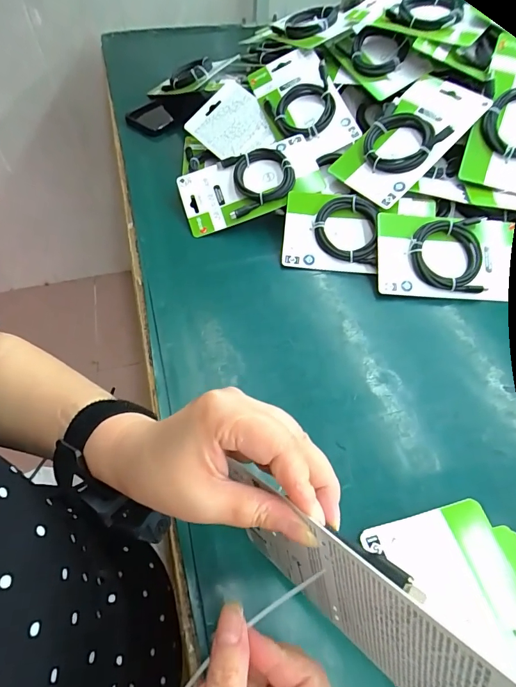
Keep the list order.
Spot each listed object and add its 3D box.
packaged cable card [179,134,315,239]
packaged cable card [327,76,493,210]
[{"bbox_3d":[-0.011,-0.208,0.514,0.182,0.020,0.091,-20,71,1],"label":"packaged cable card"},{"bbox_3d":[0.181,-0.251,0.484,0.179,0.025,0.099,-43,61,-1],"label":"packaged cable card"}]

